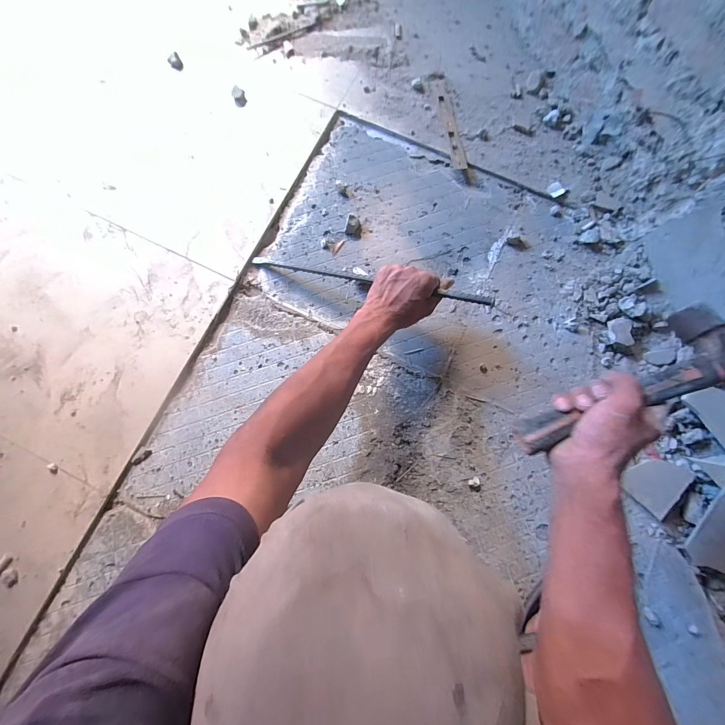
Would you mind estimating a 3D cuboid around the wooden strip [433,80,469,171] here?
[{"bbox_3d":[0.167,-0.458,0.619,0.028,0.008,0.198,-10,80,-2],"label":"wooden strip"}]

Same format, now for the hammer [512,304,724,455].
[{"bbox_3d":[0.276,0.023,0.338,0.247,0.048,0.106,-18,81,-1],"label":"hammer"}]

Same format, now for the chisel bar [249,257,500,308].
[{"bbox_3d":[-0.005,-0.132,0.517,0.408,0.018,0.013,15,80,20],"label":"chisel bar"}]

